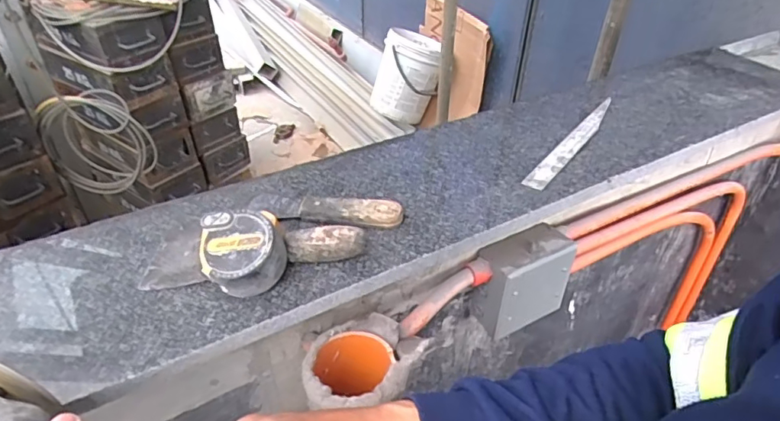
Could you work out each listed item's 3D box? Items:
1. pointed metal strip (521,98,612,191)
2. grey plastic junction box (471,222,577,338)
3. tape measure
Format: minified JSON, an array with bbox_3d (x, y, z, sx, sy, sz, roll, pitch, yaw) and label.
[{"bbox_3d":[0.245,-0.094,0.674,0.024,0.005,0.269,27,44,28],"label":"pointed metal strip"},{"bbox_3d":[0.172,0.091,0.658,0.123,0.116,0.049,-17,42,-22],"label":"grey plastic junction box"},{"bbox_3d":[-0.128,0.036,0.451,0.071,0.038,0.074,-11,57,2],"label":"tape measure"}]

